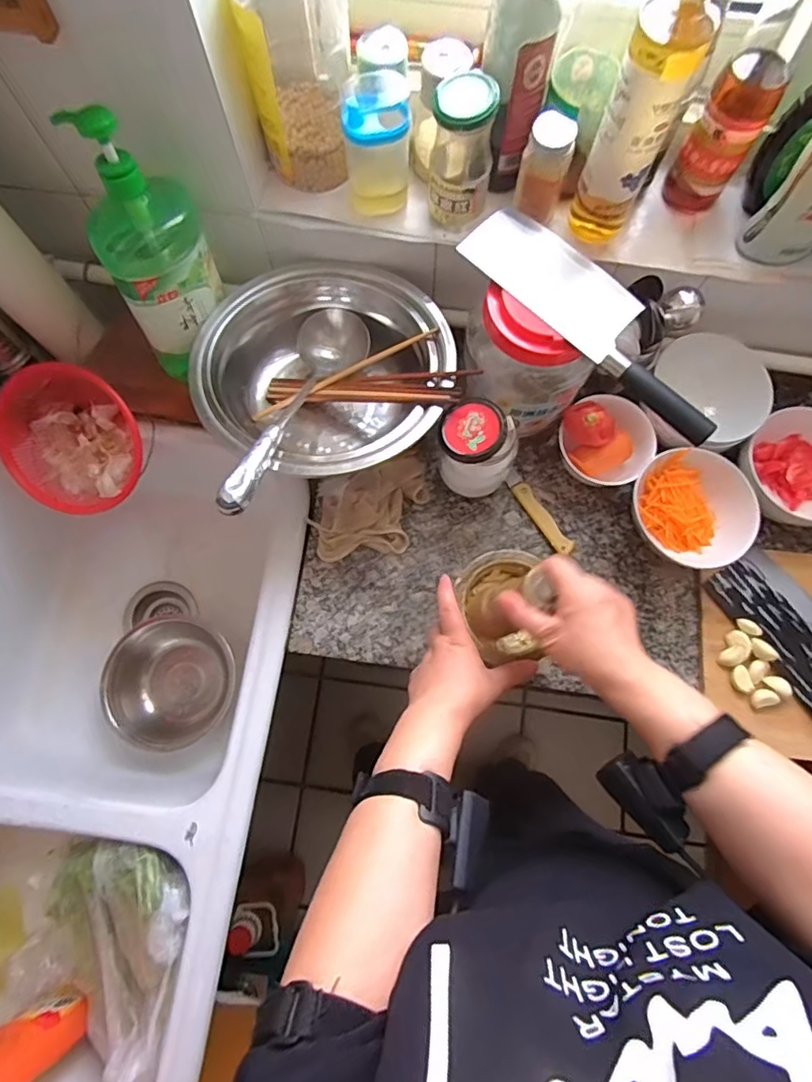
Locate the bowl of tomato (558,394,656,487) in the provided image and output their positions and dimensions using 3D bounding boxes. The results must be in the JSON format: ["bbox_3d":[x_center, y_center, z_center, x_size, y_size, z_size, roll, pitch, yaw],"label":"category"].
[{"bbox_3d":[0.232,-0.114,0.646,0.106,0.075,0.095,29,78,7],"label":"bowl of tomato"}]

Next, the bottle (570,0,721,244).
[{"bbox_3d":[0.202,-0.374,0.465,0.056,0.266,0.058,24,77,5],"label":"bottle"}]

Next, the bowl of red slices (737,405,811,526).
[{"bbox_3d":[0.444,-0.077,0.630,0.137,0.067,0.132,-30,78,-7],"label":"bowl of red slices"}]

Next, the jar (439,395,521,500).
[{"bbox_3d":[0.075,-0.098,0.606,0.074,0.103,0.076,0,76,0],"label":"jar"}]

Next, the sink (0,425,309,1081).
[{"bbox_3d":[-0.371,0.249,0.718,0.430,0.268,0.615,8,76,2],"label":"sink"}]

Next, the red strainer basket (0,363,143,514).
[{"bbox_3d":[-0.396,-0.117,0.651,0.166,0.075,0.170,8,102,3],"label":"red strainer basket"}]

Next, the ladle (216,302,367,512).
[{"bbox_3d":[-0.112,-0.142,0.574,0.074,0.068,0.299,13,50,3],"label":"ladle"}]

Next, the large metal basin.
[{"bbox_3d":[-0.088,-0.190,0.621,0.270,0.144,0.271,0,76,0],"label":"large metal basin"}]

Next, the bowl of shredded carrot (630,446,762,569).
[{"bbox_3d":[0.320,-0.036,0.628,0.133,0.079,0.110,39,79,9],"label":"bowl of shredded carrot"}]

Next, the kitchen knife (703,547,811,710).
[{"bbox_3d":[0.455,0.139,0.599,0.086,0.026,0.279,-31,78,-8],"label":"kitchen knife"}]

